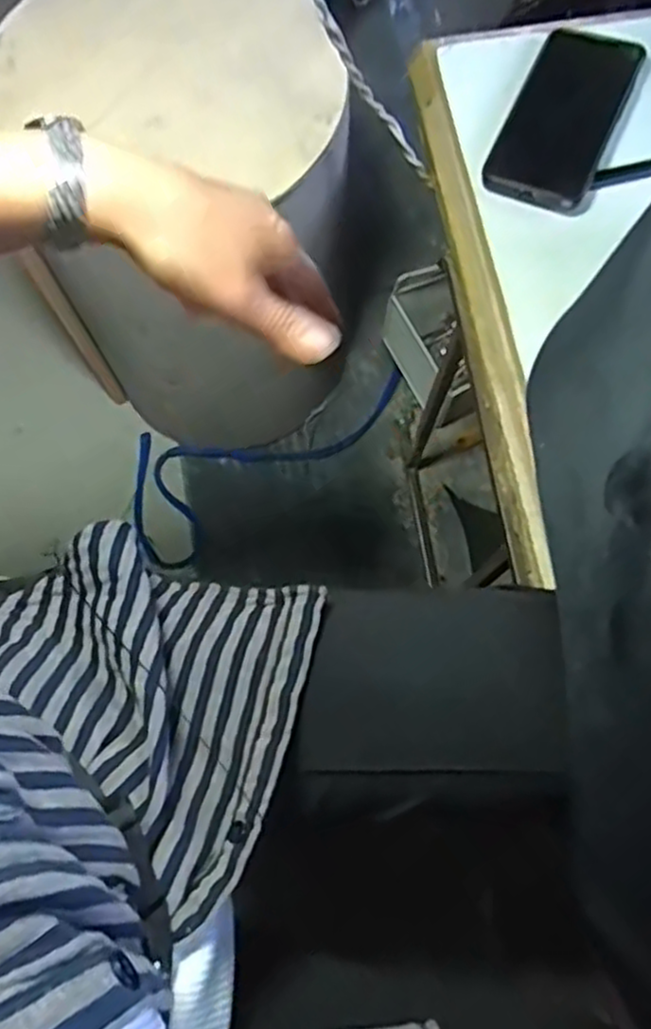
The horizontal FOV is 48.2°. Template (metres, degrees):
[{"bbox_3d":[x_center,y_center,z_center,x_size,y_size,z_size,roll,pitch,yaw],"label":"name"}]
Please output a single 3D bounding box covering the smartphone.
[{"bbox_3d":[0.182,-0.302,0.548,0.074,0.016,0.146,24,80,9],"label":"smartphone"}]

